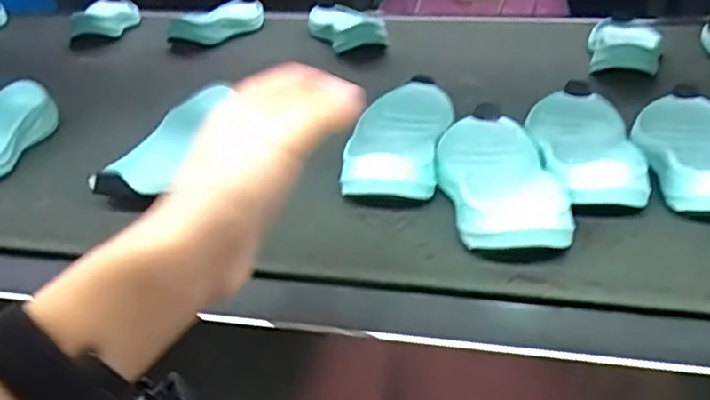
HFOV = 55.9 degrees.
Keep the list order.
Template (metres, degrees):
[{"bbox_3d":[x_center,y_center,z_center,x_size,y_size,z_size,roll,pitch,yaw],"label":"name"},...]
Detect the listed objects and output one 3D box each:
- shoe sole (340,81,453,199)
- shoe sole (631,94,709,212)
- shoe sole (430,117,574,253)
[{"bbox_3d":[0.037,-0.052,0.554,0.073,0.027,0.185,5,33,12],"label":"shoe sole"},{"bbox_3d":[0.266,-0.044,0.520,0.076,0.031,0.183,4,33,11],"label":"shoe sole"},{"bbox_3d":[0.103,-0.022,0.493,0.079,0.030,0.189,-1,32,4],"label":"shoe sole"}]

